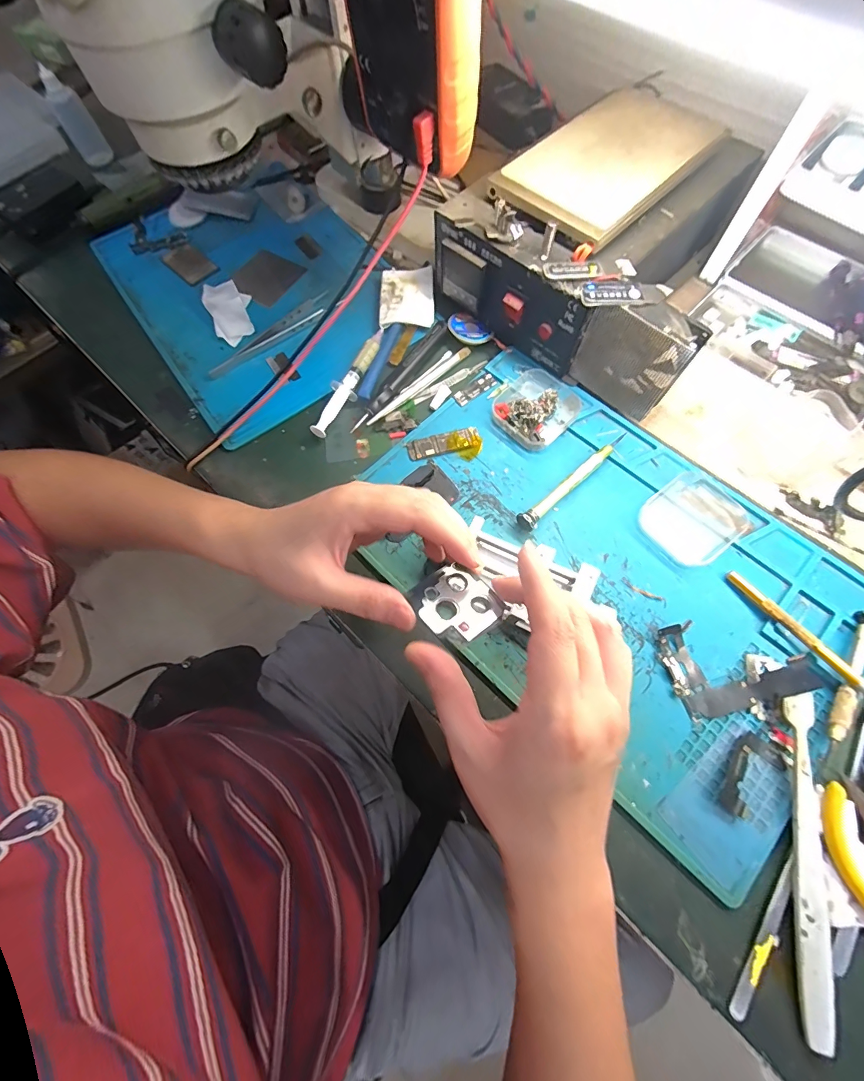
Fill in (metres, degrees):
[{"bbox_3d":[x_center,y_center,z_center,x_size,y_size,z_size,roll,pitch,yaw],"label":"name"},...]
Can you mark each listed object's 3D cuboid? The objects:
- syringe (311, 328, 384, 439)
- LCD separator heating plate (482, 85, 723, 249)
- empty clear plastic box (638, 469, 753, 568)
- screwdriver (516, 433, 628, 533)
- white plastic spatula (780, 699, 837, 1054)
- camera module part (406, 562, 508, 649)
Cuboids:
[{"bbox_3d":[-0.078,-0.150,0.385,0.021,0.014,0.126,22,72,10],"label":"syringe"},{"bbox_3d":[0.148,-0.319,0.341,0.110,0.011,0.189,41,76,16],"label":"LCD separator heating plate"},{"bbox_3d":[0.210,-0.019,0.325,0.078,0.011,0.065,-34,72,-10],"label":"empty clear plastic box"},{"bbox_3d":[0.121,-0.050,0.339,0.125,0.015,0.015,-38,72,-11],"label":"screwdriver"},{"bbox_3d":[0.222,0.185,0.243,0.015,0.014,0.177,11,70,6],"label":"white plastic spatula"},{"bbox_3d":[0.015,0.037,0.238,0.046,0.005,0.046,-32,65,-31],"label":"camera module part"}]

